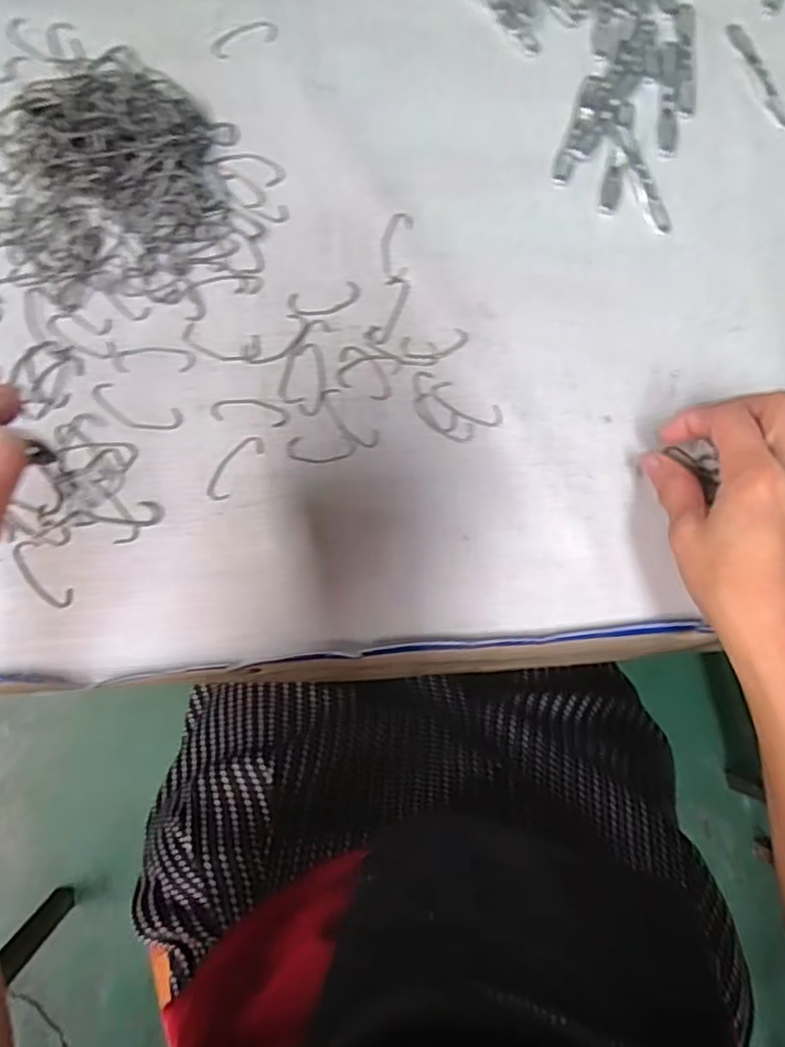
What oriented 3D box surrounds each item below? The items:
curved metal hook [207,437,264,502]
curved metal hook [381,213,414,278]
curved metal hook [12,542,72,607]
[{"bbox_3d":[-0.085,-0.030,0.351,0.015,0.004,0.040,38,84,0],"label":"curved metal hook"},{"bbox_3d":[0.000,-0.157,0.366,0.013,0.004,0.036,24,85,-2],"label":"curved metal hook"},{"bbox_3d":[-0.181,0.027,0.339,0.014,0.004,0.041,-39,89,-6],"label":"curved metal hook"}]

